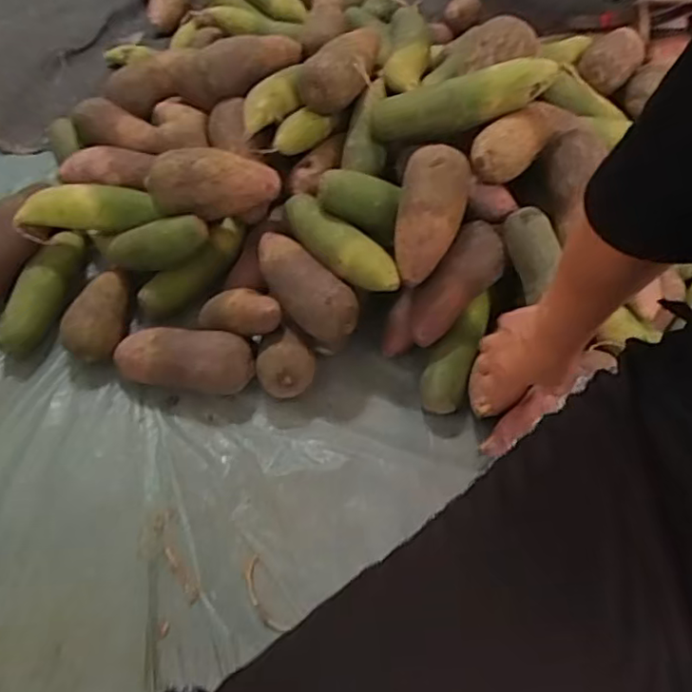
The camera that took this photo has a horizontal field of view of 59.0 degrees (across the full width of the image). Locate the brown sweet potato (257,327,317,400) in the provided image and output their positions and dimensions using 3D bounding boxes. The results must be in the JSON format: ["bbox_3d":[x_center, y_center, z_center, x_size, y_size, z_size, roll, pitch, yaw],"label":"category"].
[{"bbox_3d":[-0.071,0.020,0.697,0.062,0.064,0.067,-15,58,-14],"label":"brown sweet potato"}]

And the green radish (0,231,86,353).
[{"bbox_3d":[-0.371,-0.069,0.756,0.048,0.054,0.182,10,56,2],"label":"green radish"}]

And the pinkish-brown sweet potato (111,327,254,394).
[{"bbox_3d":[-0.188,0.019,0.703,0.154,0.063,0.060,4,56,-2],"label":"pinkish-brown sweet potato"}]

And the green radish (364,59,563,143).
[{"bbox_3d":[0.132,-0.283,0.707,0.216,0.048,0.046,-10,53,20],"label":"green radish"}]

